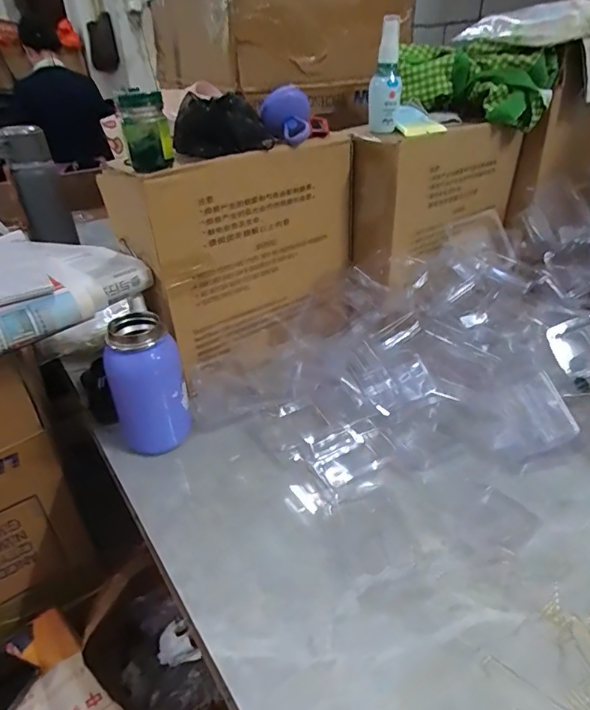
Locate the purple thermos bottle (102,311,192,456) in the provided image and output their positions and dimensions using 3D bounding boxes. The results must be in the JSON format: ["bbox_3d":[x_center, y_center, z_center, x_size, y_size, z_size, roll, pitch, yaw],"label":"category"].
[{"bbox_3d":[-0.157,0.034,0.493,0.066,0.137,0.068,-1,33,1],"label":"purple thermos bottle"}]

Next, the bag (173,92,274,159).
[{"bbox_3d":[-0.079,-0.248,0.508,0.107,0.051,0.082,-5,34,-5],"label":"bag"}]

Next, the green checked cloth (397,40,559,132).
[{"bbox_3d":[0.239,-0.372,0.647,0.207,0.088,0.079,16,37,24],"label":"green checked cloth"}]

